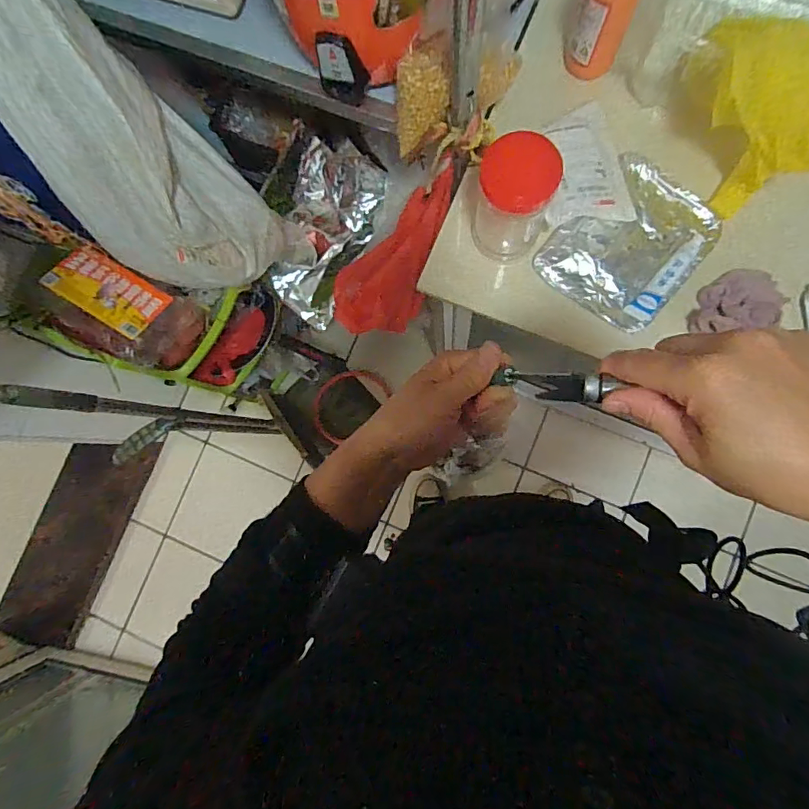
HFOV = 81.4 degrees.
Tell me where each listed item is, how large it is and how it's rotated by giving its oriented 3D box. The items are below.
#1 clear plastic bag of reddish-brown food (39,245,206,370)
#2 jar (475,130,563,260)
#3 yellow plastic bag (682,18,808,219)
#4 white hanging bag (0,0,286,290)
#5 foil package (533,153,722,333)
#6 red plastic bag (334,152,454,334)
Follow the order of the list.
[{"bbox_3d":[-0.502,-0.163,0.844,0.196,0.159,0.155,26,87,7],"label":"clear plastic bag of reddish-brown food"},{"bbox_3d":[0.133,-0.249,0.582,0.084,0.151,0.077,-1,84,5],"label":"jar"},{"bbox_3d":[0.415,-0.318,0.513,0.160,0.204,0.046,-8,43,39],"label":"yellow plastic bag"},{"bbox_3d":[-0.409,-0.370,0.593,0.237,0.671,0.105,-37,48,1],"label":"white hanging bag"},{"bbox_3d":[0.299,-0.214,0.625,0.168,0.017,0.203,40,89,8],"label":"foil package"},{"bbox_3d":[-0.009,-0.265,0.805,0.129,0.361,0.135,46,49,8],"label":"red plastic bag"}]

